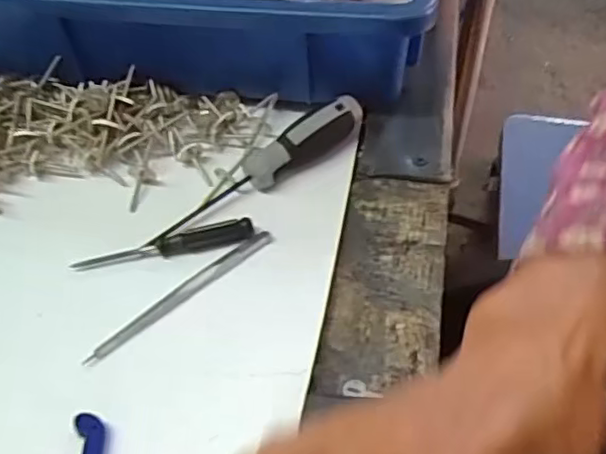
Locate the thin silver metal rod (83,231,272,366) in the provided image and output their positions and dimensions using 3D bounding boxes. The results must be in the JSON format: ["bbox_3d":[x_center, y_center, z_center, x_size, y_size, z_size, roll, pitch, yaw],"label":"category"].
[{"bbox_3d":[-0.059,0.032,0.309,0.106,0.004,0.009,-35,55,-24],"label":"thin silver metal rod"}]

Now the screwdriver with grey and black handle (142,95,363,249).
[{"bbox_3d":[-0.024,-0.035,0.352,0.138,0.027,0.021,-27,52,-19],"label":"screwdriver with grey and black handle"}]

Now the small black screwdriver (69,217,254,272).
[{"bbox_3d":[-0.072,0.009,0.328,0.091,0.010,0.013,-9,49,-4],"label":"small black screwdriver"}]

